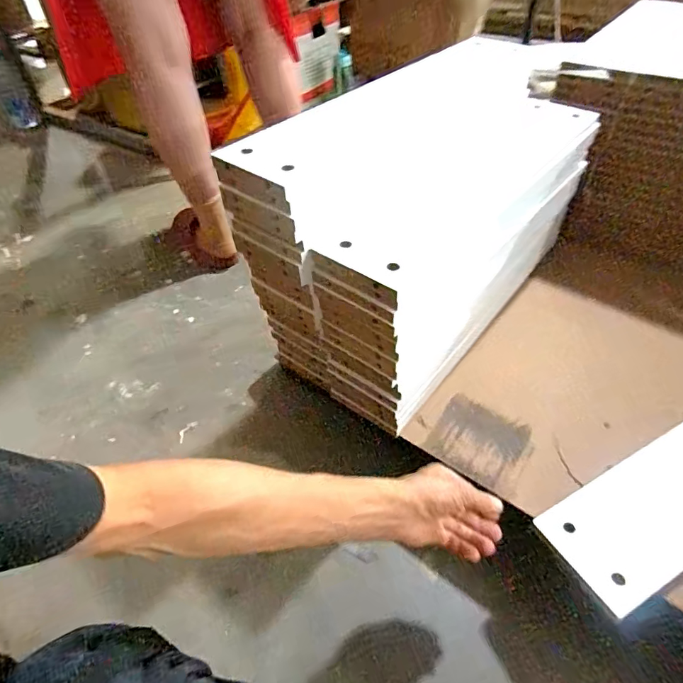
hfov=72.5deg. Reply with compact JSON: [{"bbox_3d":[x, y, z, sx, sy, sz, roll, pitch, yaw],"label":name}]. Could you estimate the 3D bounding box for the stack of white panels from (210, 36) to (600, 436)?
[{"bbox_3d":[0.143,-0.186,0.705,0.238,0.342,0.567,29,53,28],"label":"stack of white panels"}]

